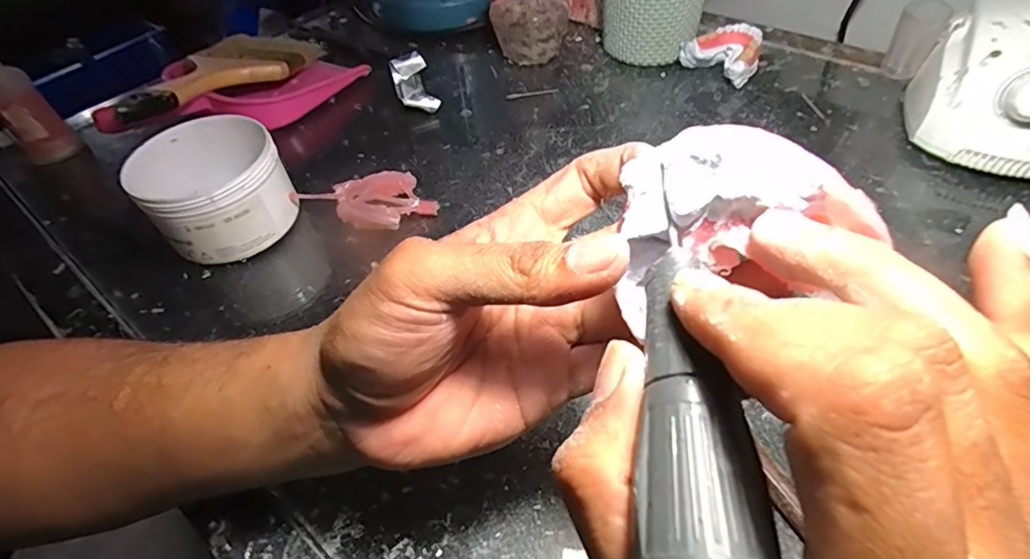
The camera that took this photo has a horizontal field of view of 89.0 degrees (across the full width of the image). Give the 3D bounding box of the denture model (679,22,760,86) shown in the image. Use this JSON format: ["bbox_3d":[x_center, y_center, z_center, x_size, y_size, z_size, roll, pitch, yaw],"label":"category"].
[{"bbox_3d":[0.190,-0.204,0.476,0.053,0.034,0.061,-37,56,-24],"label":"denture model"}]

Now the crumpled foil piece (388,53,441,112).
[{"bbox_3d":[-0.093,-0.180,0.482,0.032,0.026,0.067,-17,50,-9],"label":"crumpled foil piece"}]

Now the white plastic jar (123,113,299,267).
[{"bbox_3d":[-0.207,-0.061,0.368,0.089,0.066,0.094,-30,53,-19],"label":"white plastic jar"}]

